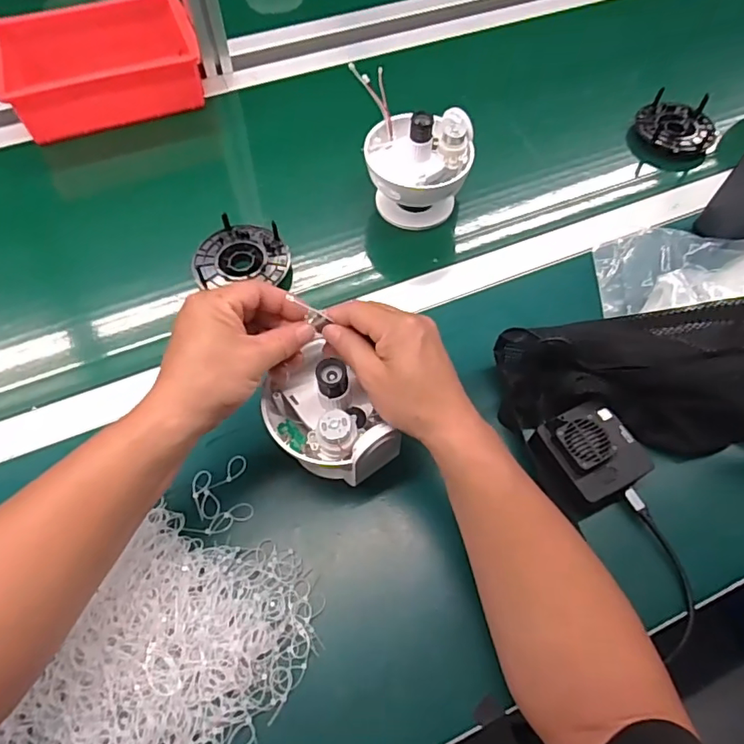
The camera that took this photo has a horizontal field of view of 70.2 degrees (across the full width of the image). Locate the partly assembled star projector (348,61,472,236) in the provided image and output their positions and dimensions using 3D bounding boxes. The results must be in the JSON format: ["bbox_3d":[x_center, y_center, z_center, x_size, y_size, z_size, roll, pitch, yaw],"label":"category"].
[{"bbox_3d":[0.049,-0.247,0.611,0.112,0.128,0.137,-5,63,-3],"label":"partly assembled star projector"}]

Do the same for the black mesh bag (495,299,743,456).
[{"bbox_3d":[0.272,-0.004,0.473,0.308,0.098,0.130,2,63,1],"label":"black mesh bag"}]

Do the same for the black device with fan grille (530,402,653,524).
[{"bbox_3d":[0.192,0.074,0.464,0.081,0.054,0.082,-21,65,-10],"label":"black device with fan grille"}]

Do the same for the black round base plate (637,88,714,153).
[{"bbox_3d":[0.389,-0.317,0.686,0.092,0.041,0.088,0,63,0],"label":"black round base plate"}]

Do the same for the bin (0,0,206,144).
[{"bbox_3d":[-0.364,-0.412,0.714,0.252,0.073,0.175,-15,64,-8],"label":"bin"}]

